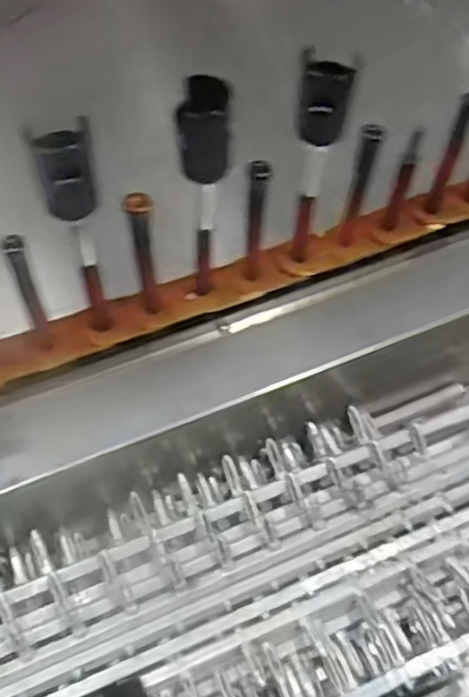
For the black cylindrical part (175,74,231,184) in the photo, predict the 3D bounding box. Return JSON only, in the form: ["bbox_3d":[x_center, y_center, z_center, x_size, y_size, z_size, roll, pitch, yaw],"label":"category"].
[{"bbox_3d":[-0.022,-0.156,0.499,0.035,0.071,0.029,2,26,-2],"label":"black cylindrical part"}]

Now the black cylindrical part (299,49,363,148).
[{"bbox_3d":[0.068,-0.190,0.529,0.039,0.068,0.029,9,55,3],"label":"black cylindrical part"}]

